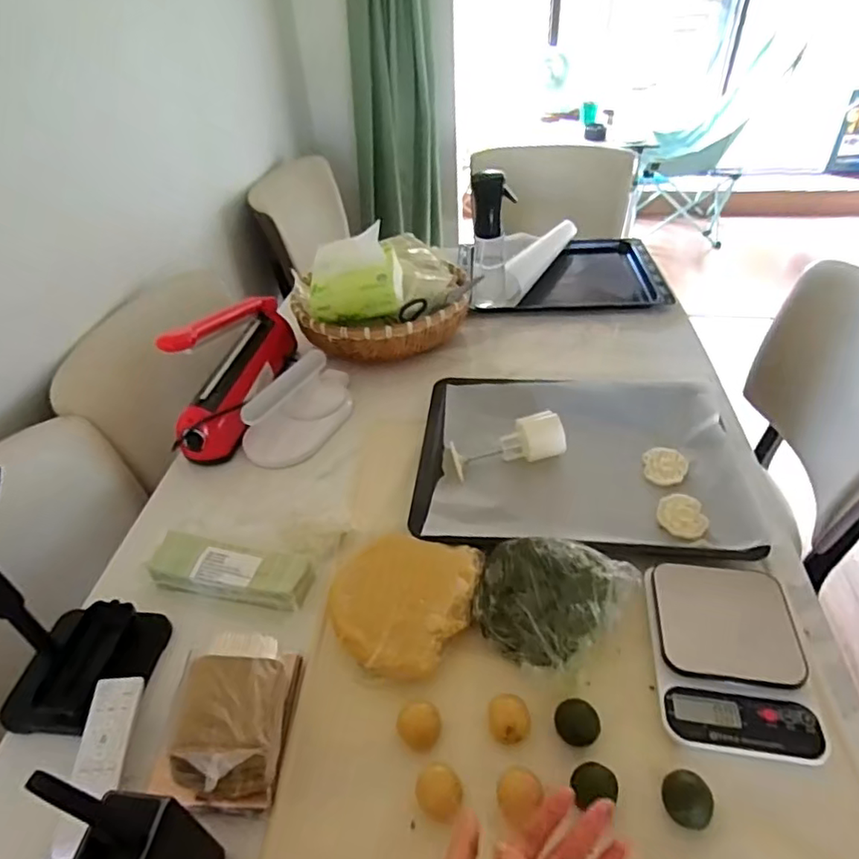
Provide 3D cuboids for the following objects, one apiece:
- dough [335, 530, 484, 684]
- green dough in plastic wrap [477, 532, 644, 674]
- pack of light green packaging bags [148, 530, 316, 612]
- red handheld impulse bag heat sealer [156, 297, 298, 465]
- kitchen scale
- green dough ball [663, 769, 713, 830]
[{"bbox_3d":[-0.029,0.177,0.599,0.145,0.040,0.155,8,42,14],"label":"dough"},{"bbox_3d":[0.122,0.168,0.564,0.153,0.070,0.126,6,42,12],"label":"green dough in plastic wrap"},{"bbox_3d":[-0.218,0.154,0.639,0.172,0.031,0.061,7,42,14],"label":"pack of light green packaging bags"},{"bbox_3d":[-0.288,-0.120,0.861,0.066,0.162,0.299,6,41,11],"label":"red handheld impulse bag heat sealer"},{"bbox_3d":[0.275,0.204,0.536,0.125,0.028,0.170,3,41,9],"label":"kitchen scale"},{"bbox_3d":[0.203,0.288,0.454,0.035,0.022,0.036,-3,41,2],"label":"green dough ball"}]

